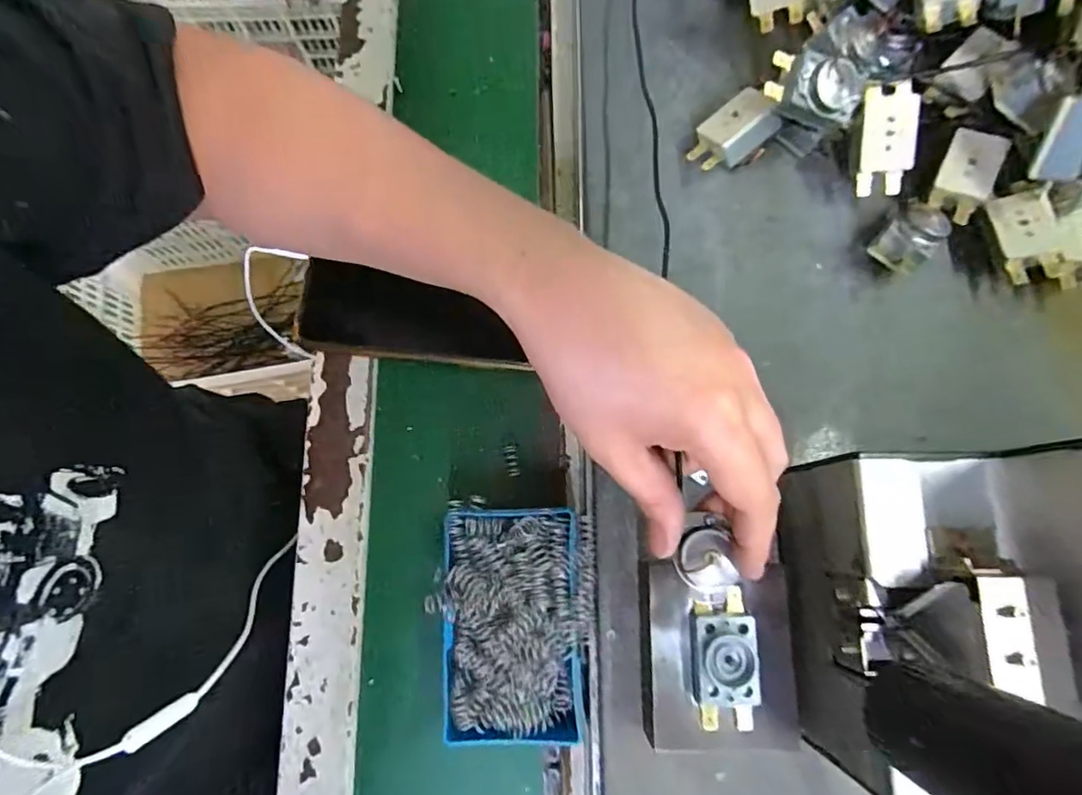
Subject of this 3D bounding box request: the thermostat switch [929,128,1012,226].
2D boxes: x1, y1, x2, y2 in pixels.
[{"bbox_3d":[0.241,-0.128,0.323,0.027,0.015,0.050,27,80,6],"label":"thermostat switch"}]

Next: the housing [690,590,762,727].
[{"bbox_3d":[0.083,0.119,0.259,0.028,0.014,0.057,-3,76,10],"label":"housing"}]

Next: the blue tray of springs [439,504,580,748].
[{"bbox_3d":[-0.015,0.117,0.302,0.075,0.037,0.115,-2,78,0],"label":"blue tray of springs"}]

